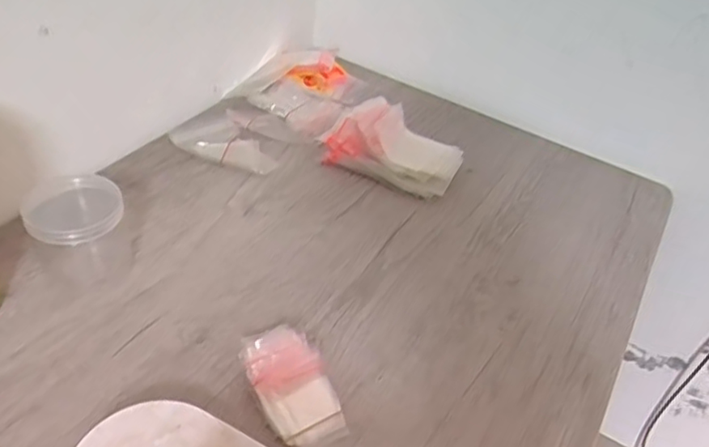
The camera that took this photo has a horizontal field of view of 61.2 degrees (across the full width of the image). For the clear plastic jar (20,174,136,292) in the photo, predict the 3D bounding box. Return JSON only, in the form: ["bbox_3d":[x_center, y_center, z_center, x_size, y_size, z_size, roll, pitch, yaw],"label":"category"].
[{"bbox_3d":[-0.297,0.010,0.656,0.089,0.098,0.084,4,41,-4],"label":"clear plastic jar"}]

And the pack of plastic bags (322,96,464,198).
[{"bbox_3d":[0.059,-0.111,0.862,0.185,0.069,0.107,23,43,17],"label":"pack of plastic bags"}]

